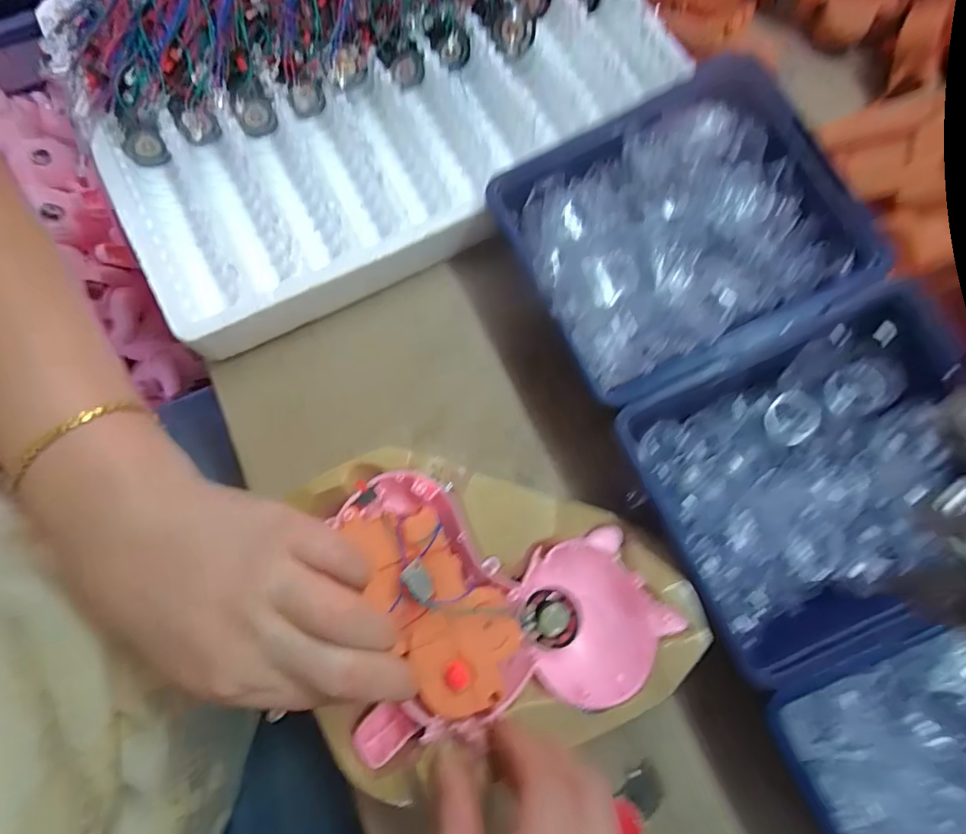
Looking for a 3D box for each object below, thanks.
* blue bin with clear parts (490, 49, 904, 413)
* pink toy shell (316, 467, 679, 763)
[{"bbox_3d":[0.102,-0.096,0.285,0.159,0.065,0.144,-25,80,-6],"label":"blue bin with clear parts"},{"bbox_3d":[0.004,0.081,0.241,0.146,0.045,0.122,-14,79,-4],"label":"pink toy shell"}]

